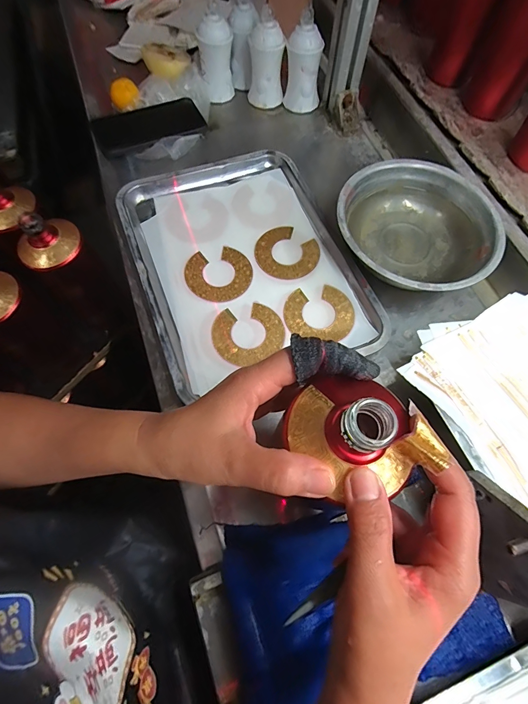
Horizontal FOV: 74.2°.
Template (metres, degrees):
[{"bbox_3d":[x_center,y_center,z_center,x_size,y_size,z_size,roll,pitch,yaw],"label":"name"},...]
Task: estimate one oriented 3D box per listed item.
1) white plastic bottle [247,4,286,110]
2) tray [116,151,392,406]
[{"bbox_3d":[0.002,-0.461,0.559,0.058,0.109,0.044,-3,66,0],"label":"white plastic bottle"},{"bbox_3d":[-0.028,-0.125,0.446,0.255,0.025,0.322,-19,67,-7],"label":"tray"}]

